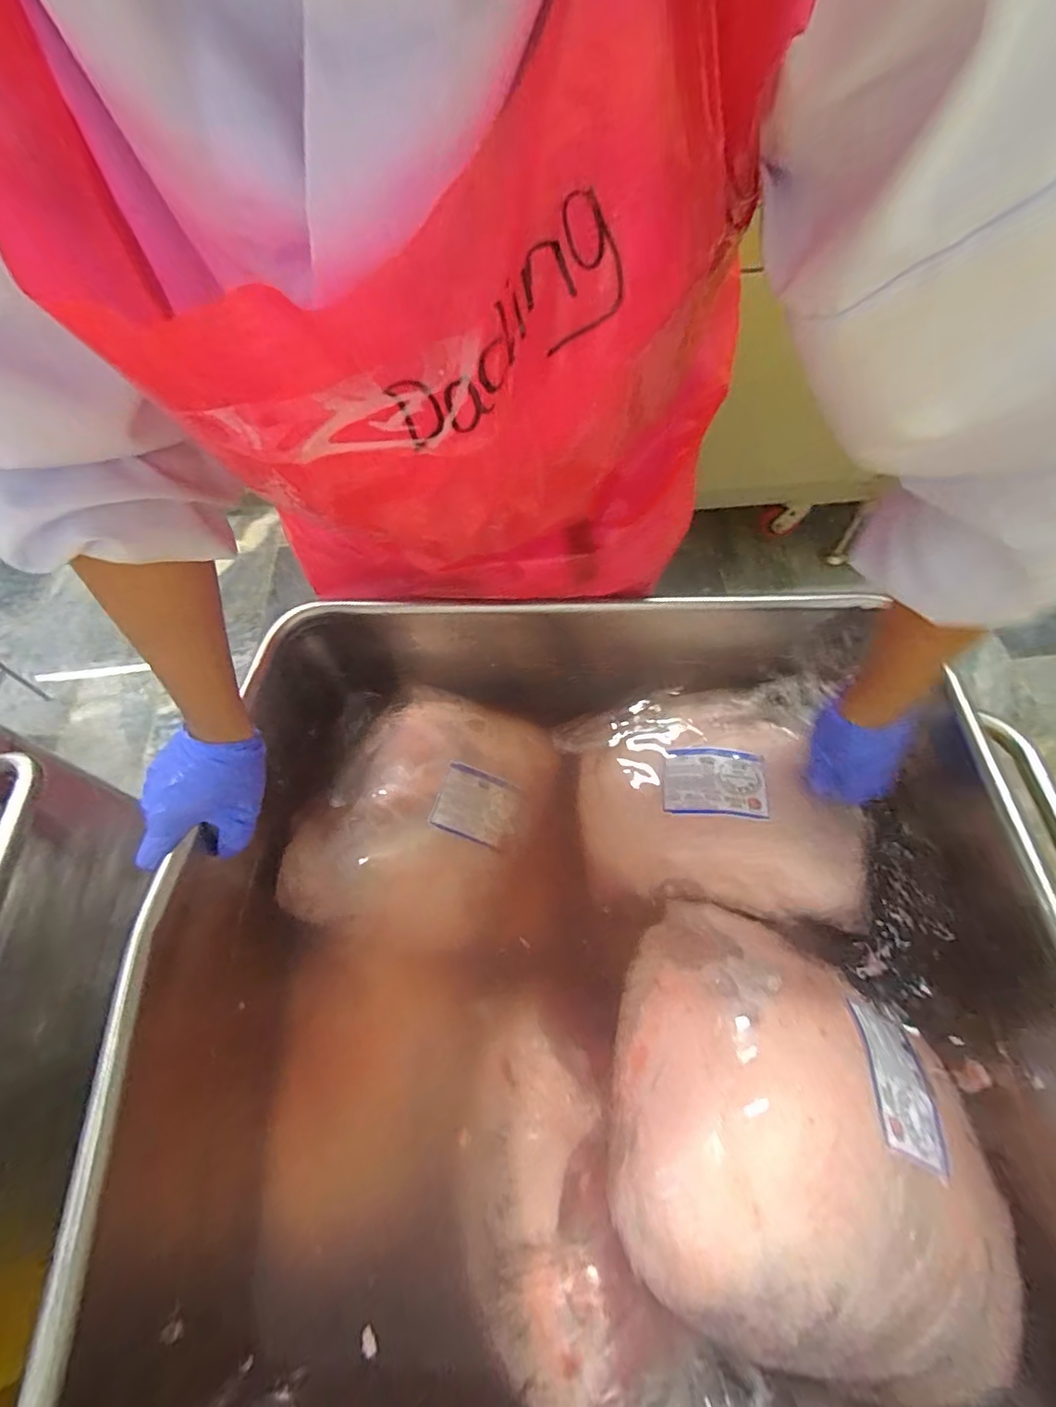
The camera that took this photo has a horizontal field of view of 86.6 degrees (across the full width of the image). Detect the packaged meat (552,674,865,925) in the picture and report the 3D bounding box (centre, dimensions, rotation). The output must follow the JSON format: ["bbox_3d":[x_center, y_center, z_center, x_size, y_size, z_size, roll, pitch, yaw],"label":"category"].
[{"bbox_3d":[0.193,0.107,0.621,0.279,0.088,0.250,2,60,2],"label":"packaged meat"}]

